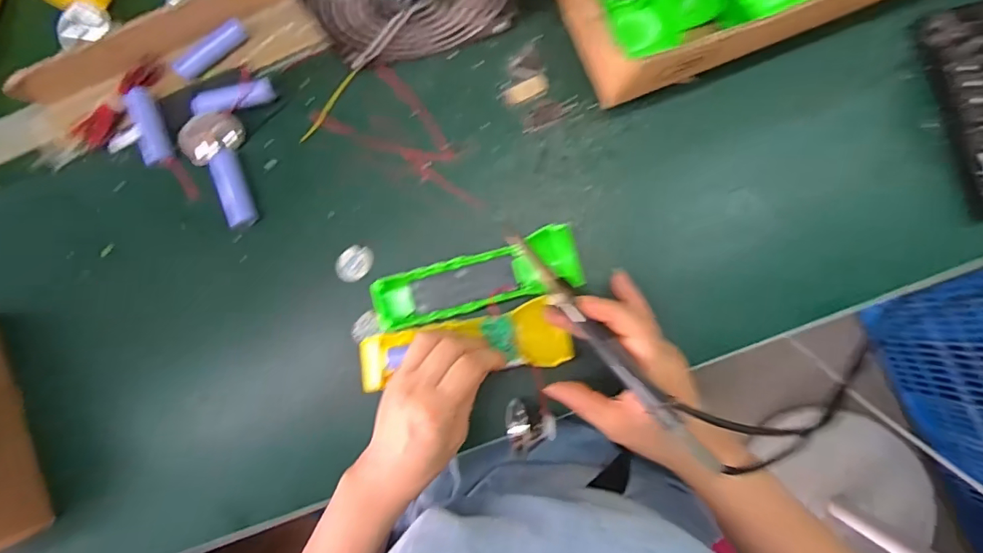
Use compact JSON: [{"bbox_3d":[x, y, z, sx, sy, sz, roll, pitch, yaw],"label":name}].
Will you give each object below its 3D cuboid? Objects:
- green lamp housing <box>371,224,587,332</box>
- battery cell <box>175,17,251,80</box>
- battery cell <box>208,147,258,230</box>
[{"bbox_3d":[-0.012,0.002,0.403,0.166,0.029,0.047,-13,86,6],"label":"green lamp housing"},{"bbox_3d":[-0.241,-0.197,0.427,0.068,0.019,0.016,-43,85,-8],"label":"battery cell"},{"bbox_3d":[-0.223,-0.076,0.430,0.020,0.021,0.068,-19,85,6],"label":"battery cell"}]

